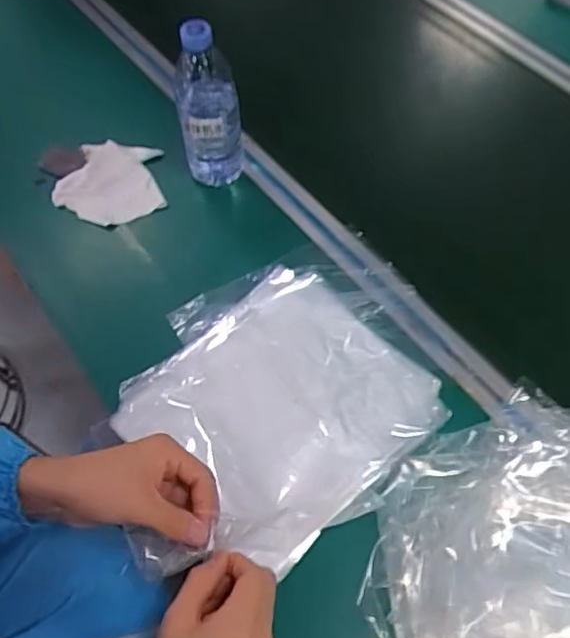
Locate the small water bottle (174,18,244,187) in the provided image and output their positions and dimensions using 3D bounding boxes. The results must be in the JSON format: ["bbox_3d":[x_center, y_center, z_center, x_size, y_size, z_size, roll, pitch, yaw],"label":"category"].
[{"bbox_3d":[-0.086,-0.229,0.685,0.069,0.199,0.070,-8,60,-3],"label":"small water bottle"}]

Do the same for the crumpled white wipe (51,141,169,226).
[{"bbox_3d":[-0.213,-0.169,0.753,0.132,0.018,0.115,16,62,11],"label":"crumpled white wipe"}]

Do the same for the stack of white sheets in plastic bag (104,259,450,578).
[{"bbox_3d":[-0.024,0.082,0.605,0.311,0.017,0.277,-29,63,-15],"label":"stack of white sheets in plastic bag"}]

